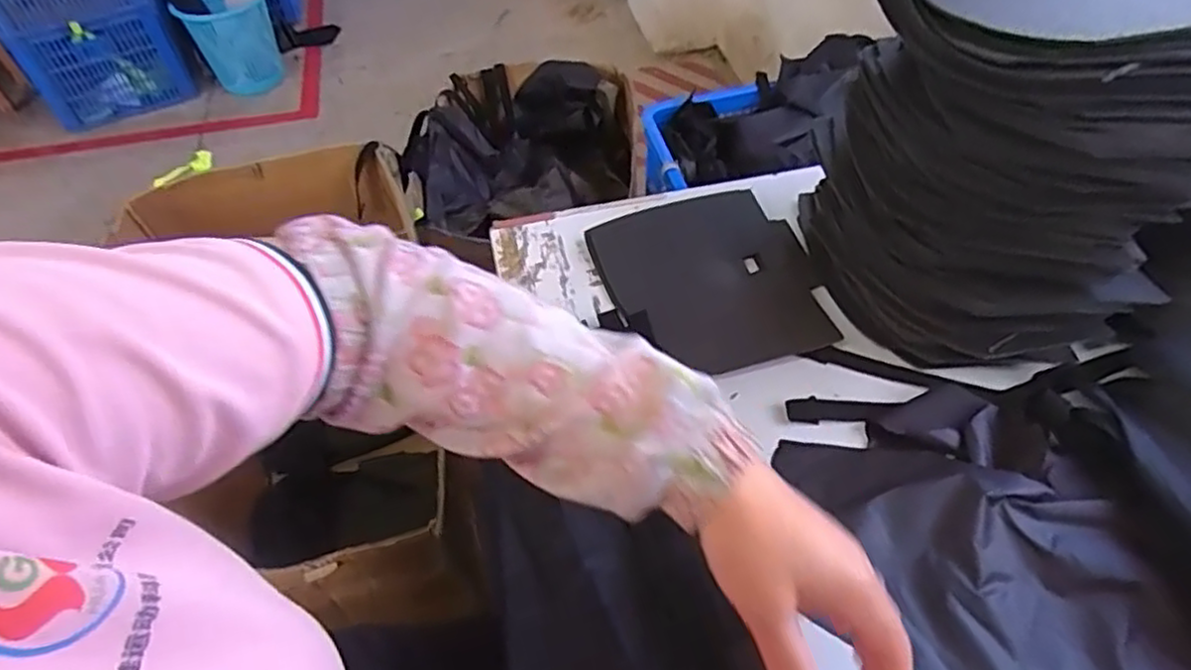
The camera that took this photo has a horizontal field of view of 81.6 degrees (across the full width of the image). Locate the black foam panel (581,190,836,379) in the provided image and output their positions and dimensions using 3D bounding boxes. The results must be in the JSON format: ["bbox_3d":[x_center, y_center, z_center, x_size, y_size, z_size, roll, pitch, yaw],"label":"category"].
[{"bbox_3d":[0.118,-0.053,0.710,0.196,0.018,0.207,-22,71,-1],"label":"black foam panel"}]

